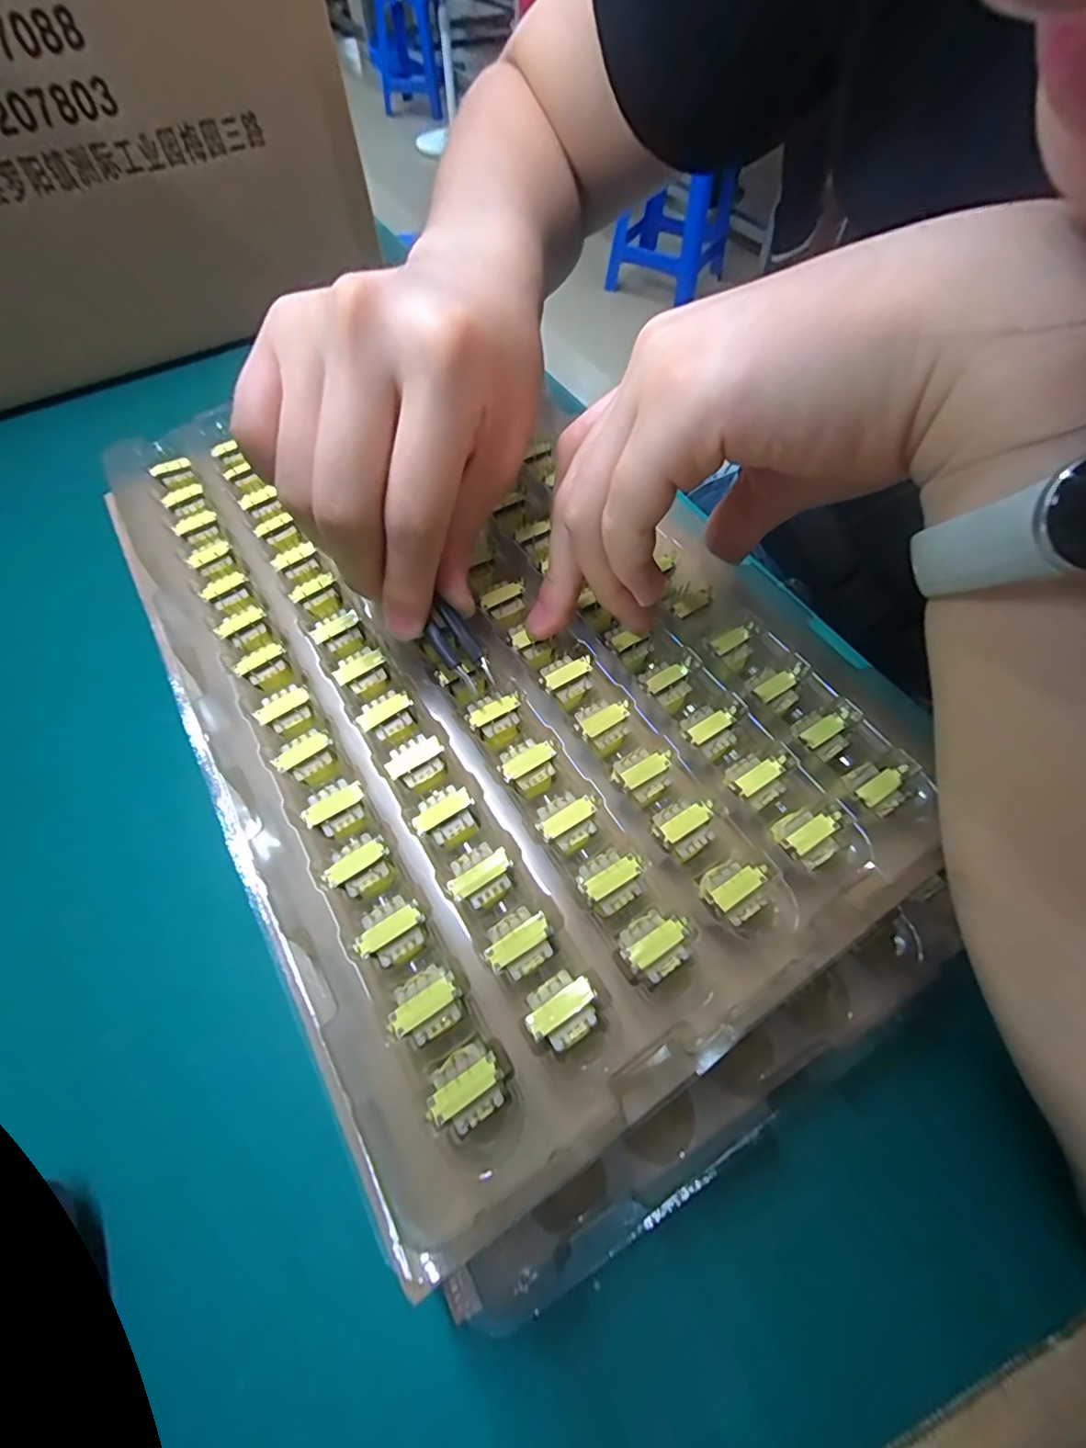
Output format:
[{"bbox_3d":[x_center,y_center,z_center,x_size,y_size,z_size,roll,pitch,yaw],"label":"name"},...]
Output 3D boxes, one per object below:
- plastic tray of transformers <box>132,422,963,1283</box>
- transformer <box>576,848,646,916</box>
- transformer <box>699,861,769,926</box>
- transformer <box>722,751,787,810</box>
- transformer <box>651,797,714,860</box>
[{"bbox_3d":[-0.029,-0.036,0.219,0.216,0.026,0.322,-29,64,-16],"label":"plastic tray of transformers"},{"bbox_3d":[0.021,0.048,0.169,0.020,0.010,0.016,-32,65,-17],"label":"transformer"},{"bbox_3d":[0.058,0.049,0.163,0.020,0.007,0.016,-29,64,-16],"label":"transformer"},{"bbox_3d":[0.071,0.018,0.181,0.020,0.006,0.016,-33,65,-18],"label":"transformer"},{"bbox_3d":[0.045,0.032,0.174,0.020,0.007,0.016,-32,65,-17],"label":"transformer"}]

